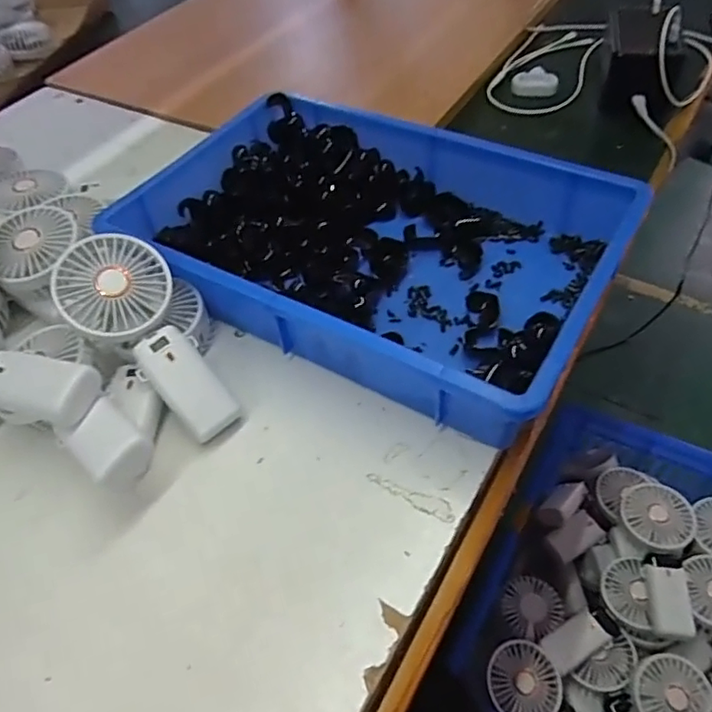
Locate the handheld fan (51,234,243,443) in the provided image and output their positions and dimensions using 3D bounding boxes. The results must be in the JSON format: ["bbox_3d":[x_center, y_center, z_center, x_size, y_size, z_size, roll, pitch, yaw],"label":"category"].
[{"bbox_3d":[-0.162,-0.015,0.486,0.091,0.041,0.185,-36,87,-23],"label":"handheld fan"}]

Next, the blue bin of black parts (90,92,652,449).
[{"bbox_3d":[0.008,-0.115,0.561,0.421,0.078,0.288,23,56,20],"label":"blue bin of black parts"}]

